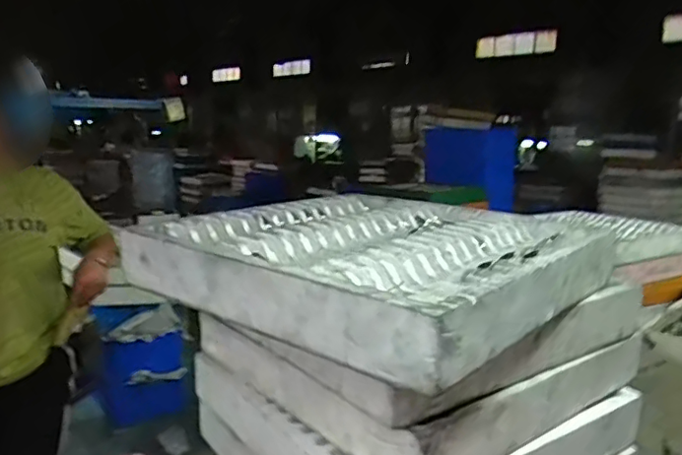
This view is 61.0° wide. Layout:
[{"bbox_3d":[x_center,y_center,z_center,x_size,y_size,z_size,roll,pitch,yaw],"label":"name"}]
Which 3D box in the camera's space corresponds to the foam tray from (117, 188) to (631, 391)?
[{"bbox_3d":[0.055,0.041,0.874,0.533,0.082,0.539,10,13,38],"label":"foam tray"}]

